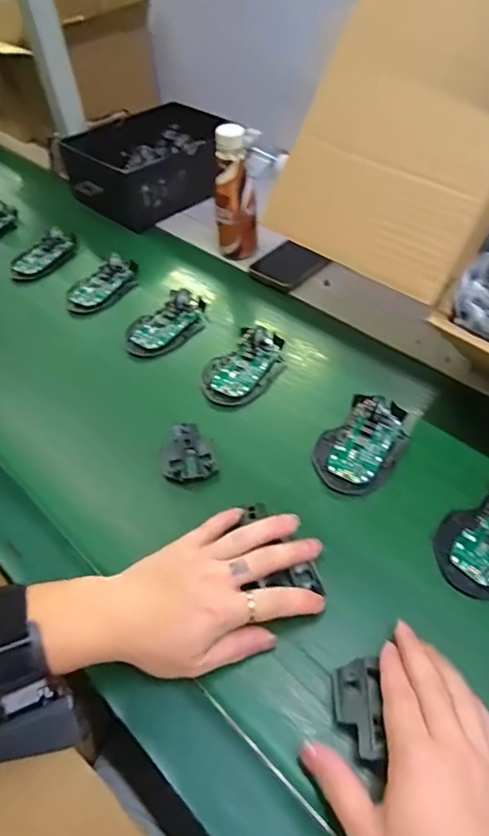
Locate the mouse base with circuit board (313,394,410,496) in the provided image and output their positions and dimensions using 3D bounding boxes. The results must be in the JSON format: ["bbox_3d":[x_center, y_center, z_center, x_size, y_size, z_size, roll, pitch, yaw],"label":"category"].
[{"bbox_3d":[0.116,0.021,0.501,0.073,0.022,0.111,22,53,22],"label":"mouse base with circuit board"}]

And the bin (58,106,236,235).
[{"bbox_3d":[-0.146,-0.421,0.851,0.268,0.082,0.219,-34,54,-24],"label":"bin"}]

